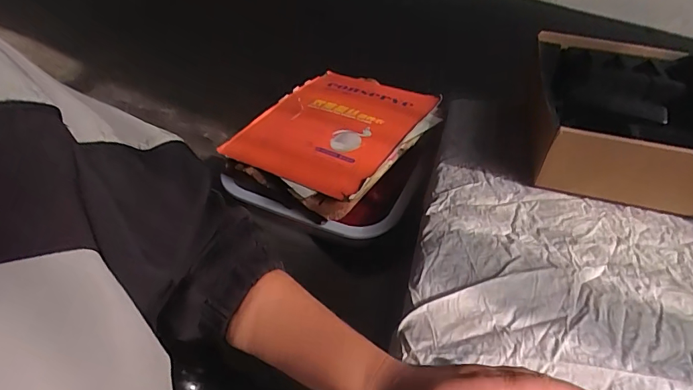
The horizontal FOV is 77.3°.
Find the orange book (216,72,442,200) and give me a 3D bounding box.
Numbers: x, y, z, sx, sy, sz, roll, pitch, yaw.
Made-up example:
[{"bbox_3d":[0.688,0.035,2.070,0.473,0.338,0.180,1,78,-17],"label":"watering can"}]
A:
[{"bbox_3d":[-0.016,-0.119,0.720,0.238,0.032,0.316,25,46,21],"label":"orange book"}]

